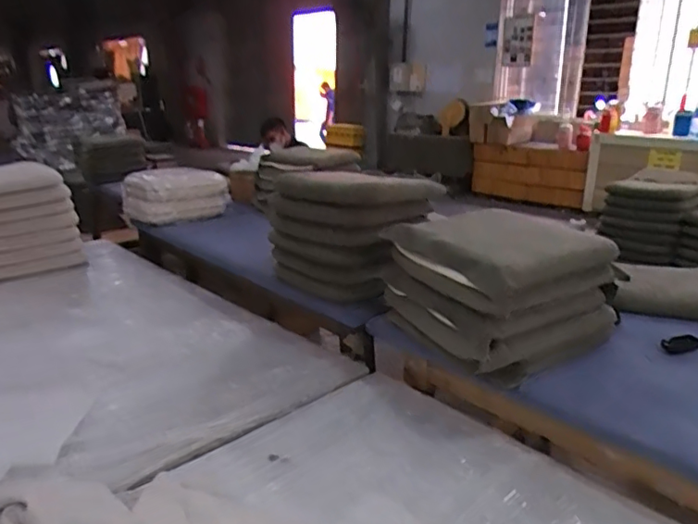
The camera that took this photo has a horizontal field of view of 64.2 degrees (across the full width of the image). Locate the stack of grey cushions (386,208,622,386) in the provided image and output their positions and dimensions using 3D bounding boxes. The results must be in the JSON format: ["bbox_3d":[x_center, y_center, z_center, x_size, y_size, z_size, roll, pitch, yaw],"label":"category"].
[{"bbox_3d":[0.359,0.058,1.469,0.390,0.305,0.492,-15,24,-33],"label":"stack of grey cushions"}]

